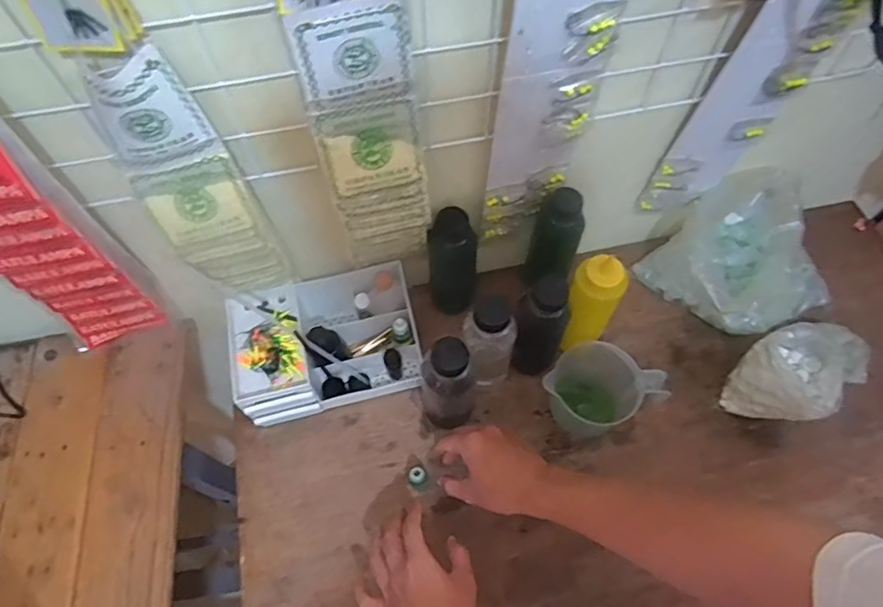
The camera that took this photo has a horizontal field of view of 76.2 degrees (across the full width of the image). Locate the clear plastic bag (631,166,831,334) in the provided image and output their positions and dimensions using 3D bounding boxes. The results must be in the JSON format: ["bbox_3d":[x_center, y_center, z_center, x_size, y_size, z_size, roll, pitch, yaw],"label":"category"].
[{"bbox_3d":[0.405,-0.060,0.756,0.186,0.121,0.185,-28,65,-14],"label":"clear plastic bag"}]

